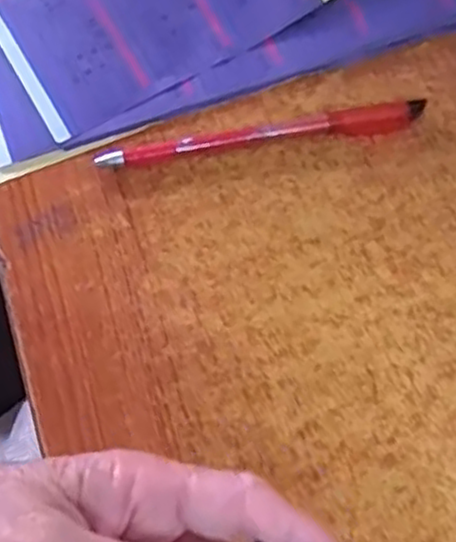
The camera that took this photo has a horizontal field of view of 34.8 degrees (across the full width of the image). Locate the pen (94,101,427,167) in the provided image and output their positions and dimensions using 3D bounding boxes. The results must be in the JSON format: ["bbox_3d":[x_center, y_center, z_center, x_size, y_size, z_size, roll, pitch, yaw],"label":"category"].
[{"bbox_3d":[0.018,-0.072,0.385,0.170,0.009,0.015,-8,71,-2],"label":"pen"}]

